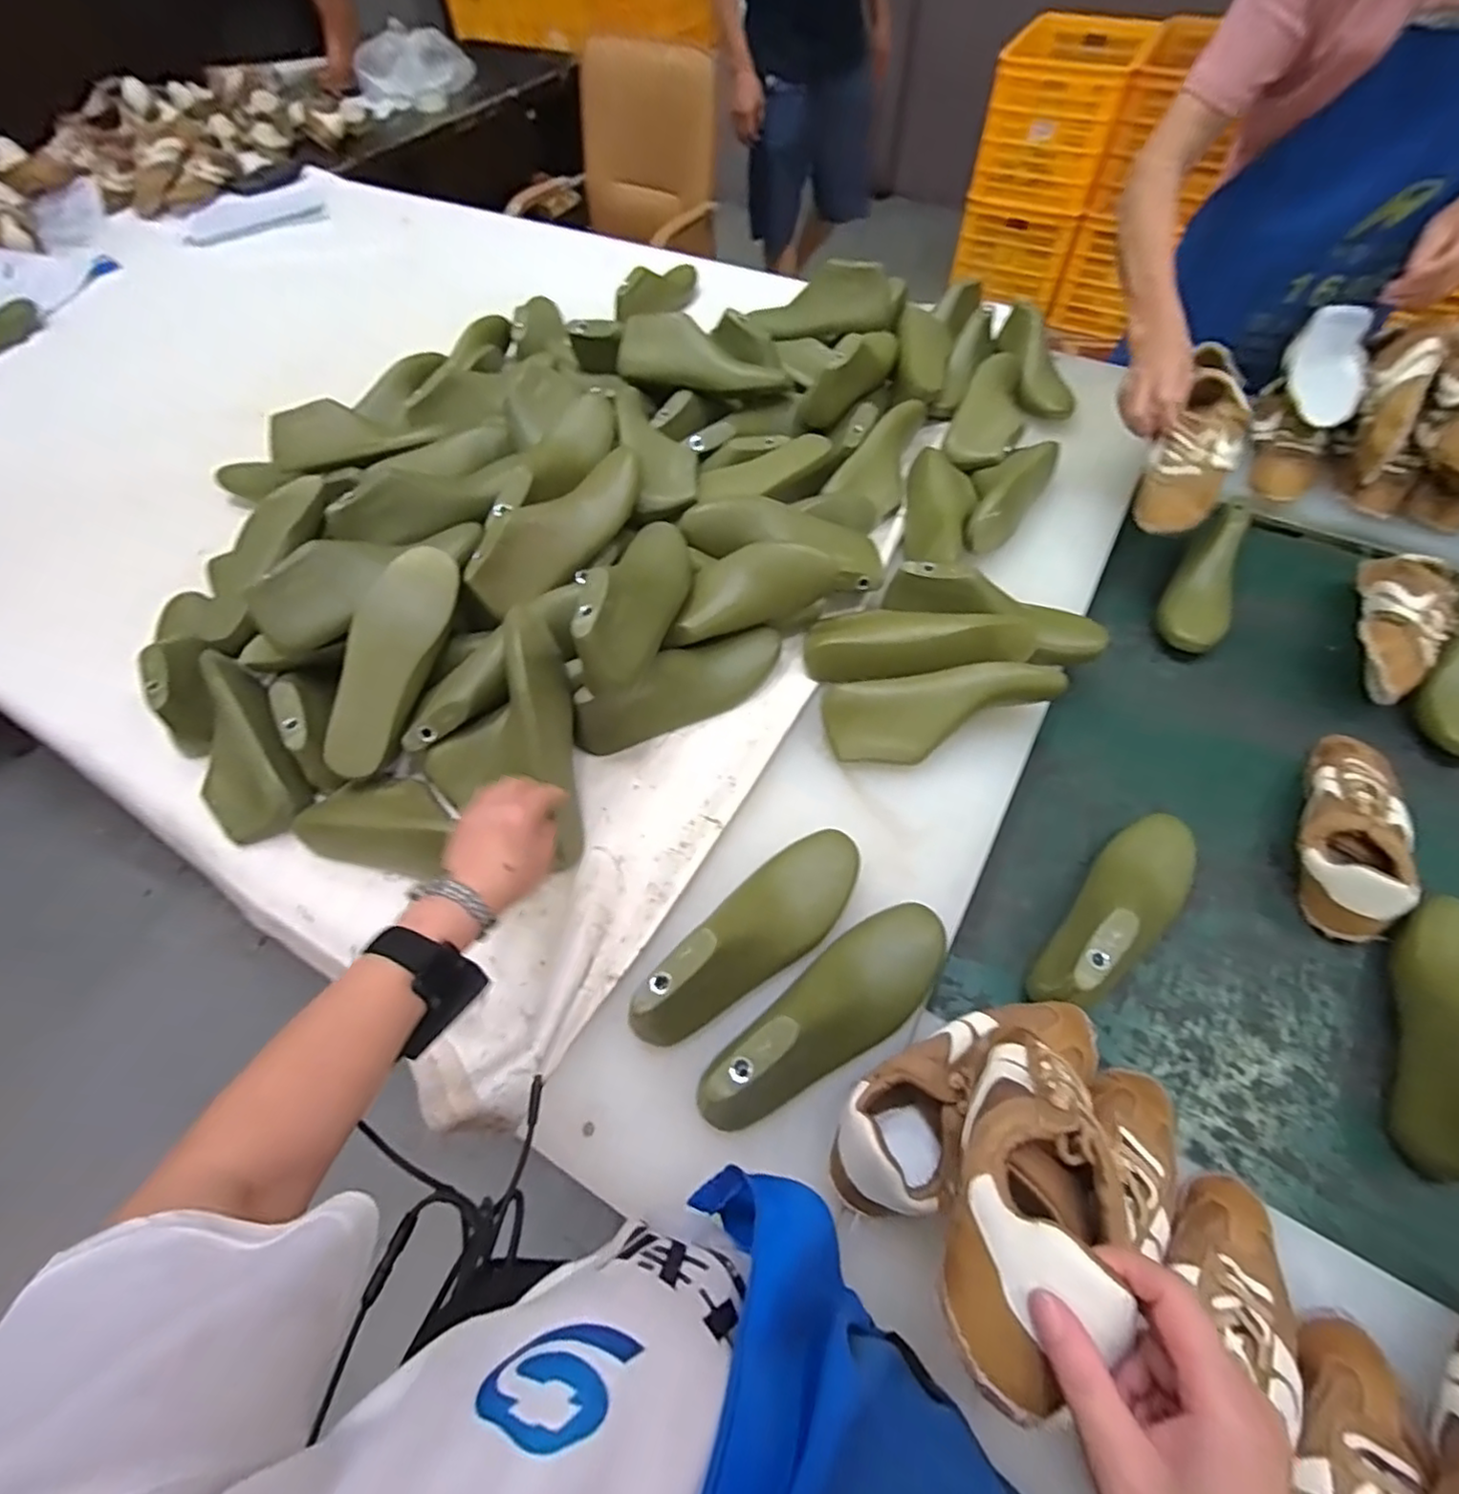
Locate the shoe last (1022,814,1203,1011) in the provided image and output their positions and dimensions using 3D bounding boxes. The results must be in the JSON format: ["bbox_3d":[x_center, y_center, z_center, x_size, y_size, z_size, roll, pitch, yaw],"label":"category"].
[{"bbox_3d":[0.358,0.142,0.586,0.246,0.088,0.083,-40,67,-21],"label":"shoe last"}]

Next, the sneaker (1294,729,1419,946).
[{"bbox_3d":[0.612,0.078,0.637,0.086,0.068,0.225,25,62,14],"label":"sneaker"}]

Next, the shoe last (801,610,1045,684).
[{"bbox_3d":[0.206,-0.108,0.703,0.239,0.078,0.103,8,60,7],"label":"shoe last"}]

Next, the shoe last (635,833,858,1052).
[{"bbox_3d":[0.024,0.155,0.539,0.079,0.072,0.238,39,68,23],"label":"shoe last"}]

